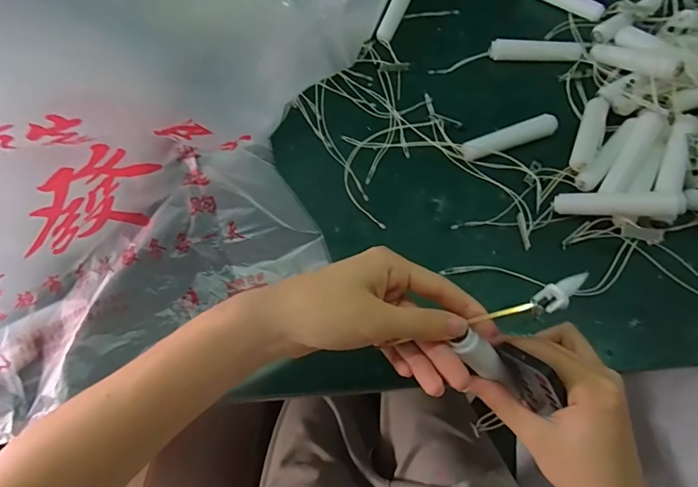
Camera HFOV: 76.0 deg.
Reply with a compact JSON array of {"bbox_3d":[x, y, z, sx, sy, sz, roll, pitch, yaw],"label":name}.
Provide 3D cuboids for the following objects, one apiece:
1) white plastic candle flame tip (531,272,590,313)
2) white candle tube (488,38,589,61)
[{"bbox_3d":[0.124,0.026,0.258,0.038,0.007,0.015,-37,69,-14],"label":"white plastic candle flame tip"},{"bbox_3d":[0.194,-0.198,0.460,0.095,0.016,0.022,4,65,5],"label":"white candle tube"}]

